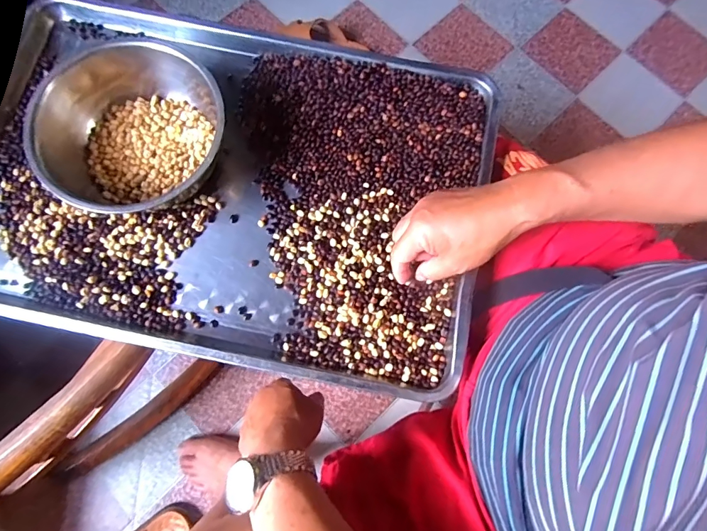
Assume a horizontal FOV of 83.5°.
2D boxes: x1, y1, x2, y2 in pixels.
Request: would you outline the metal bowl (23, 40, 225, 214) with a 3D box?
[{"bbox_3d":[-0.232,-0.132,0.429,0.194,0.076,0.181,0,78,-1],"label":"metal bowl"}]

